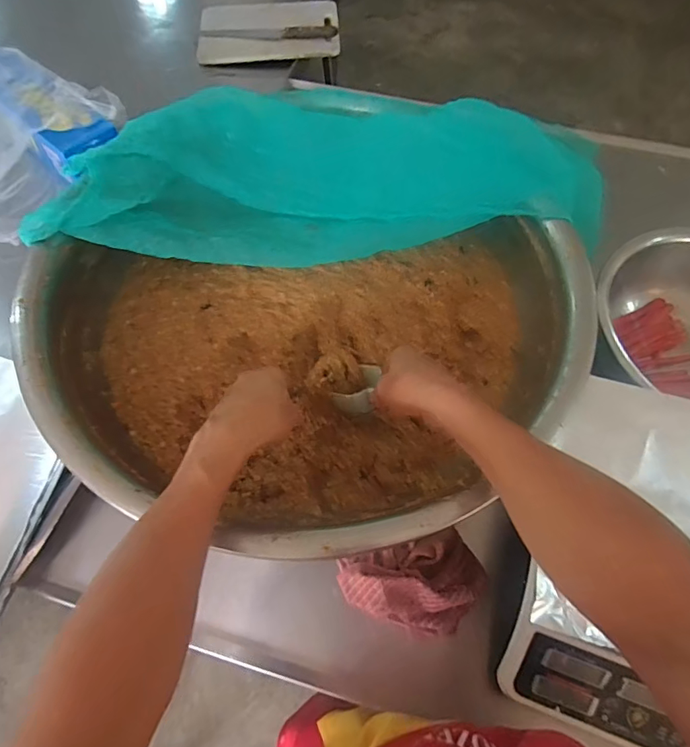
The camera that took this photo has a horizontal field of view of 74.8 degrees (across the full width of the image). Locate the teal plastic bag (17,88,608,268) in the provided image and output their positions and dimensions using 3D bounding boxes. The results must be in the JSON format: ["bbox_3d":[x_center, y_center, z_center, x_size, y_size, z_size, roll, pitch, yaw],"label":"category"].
[{"bbox_3d":[-0.001,-0.286,0.661,0.769,0.122,0.276,-3,62,-2],"label":"teal plastic bag"}]

